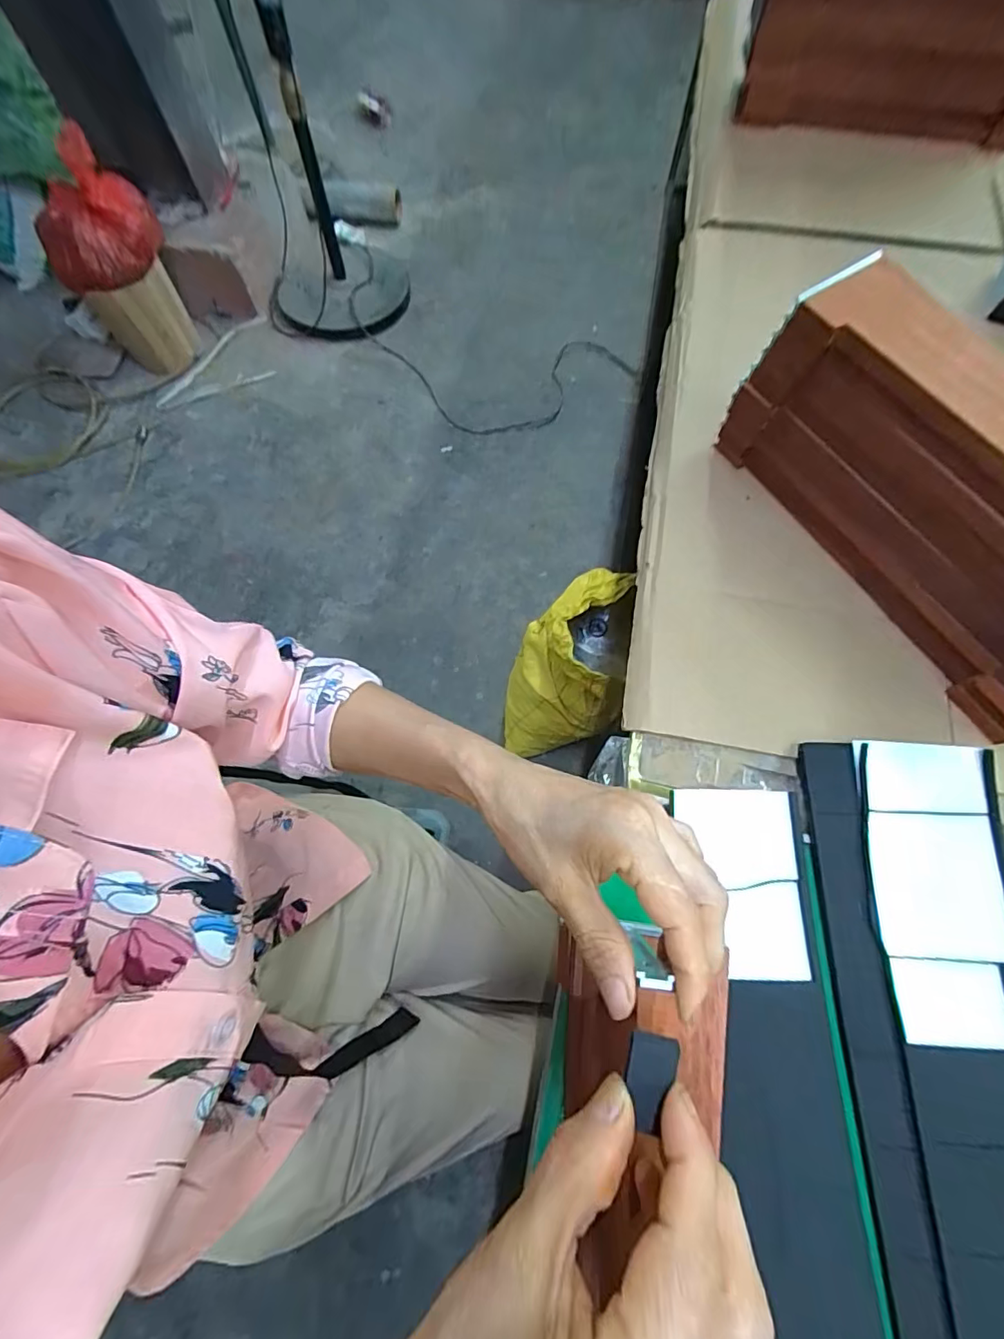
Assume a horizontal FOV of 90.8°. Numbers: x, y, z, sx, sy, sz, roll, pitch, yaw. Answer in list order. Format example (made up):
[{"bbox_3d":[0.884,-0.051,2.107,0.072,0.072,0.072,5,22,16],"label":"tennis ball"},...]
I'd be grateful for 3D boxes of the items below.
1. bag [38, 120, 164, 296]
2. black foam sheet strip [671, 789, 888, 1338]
[{"bbox_3d":[-0.947,-1.041,1.147,0.192,0.184,0.269,34,75,12],"label":"bag"},{"bbox_3d":[0.168,0.390,0.265,0.092,0.016,0.625,1,71,2],"label":"black foam sheet strip"}]

